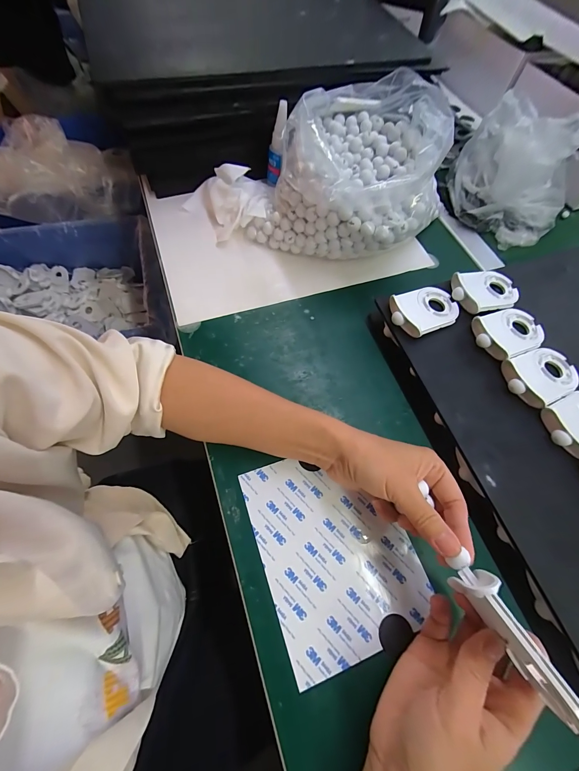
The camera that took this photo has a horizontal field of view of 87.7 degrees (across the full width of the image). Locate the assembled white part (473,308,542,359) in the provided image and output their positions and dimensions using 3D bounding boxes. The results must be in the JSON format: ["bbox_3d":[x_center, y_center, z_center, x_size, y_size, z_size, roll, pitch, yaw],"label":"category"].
[{"bbox_3d":[0.254,-0.064,0.346,0.087,0.014,0.057,-22,68,-11],"label":"assembled white part"}]

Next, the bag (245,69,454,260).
[{"bbox_3d":[0.096,-0.293,0.411,0.206,0.123,0.250,27,68,10],"label":"bag"}]

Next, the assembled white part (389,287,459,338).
[{"bbox_3d":[0.160,-0.091,0.355,0.087,0.017,0.057,-24,69,-12],"label":"assembled white part"}]

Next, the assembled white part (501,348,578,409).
[{"bbox_3d":[0.274,-0.013,0.324,0.088,0.015,0.058,-23,68,-11],"label":"assembled white part"}]

